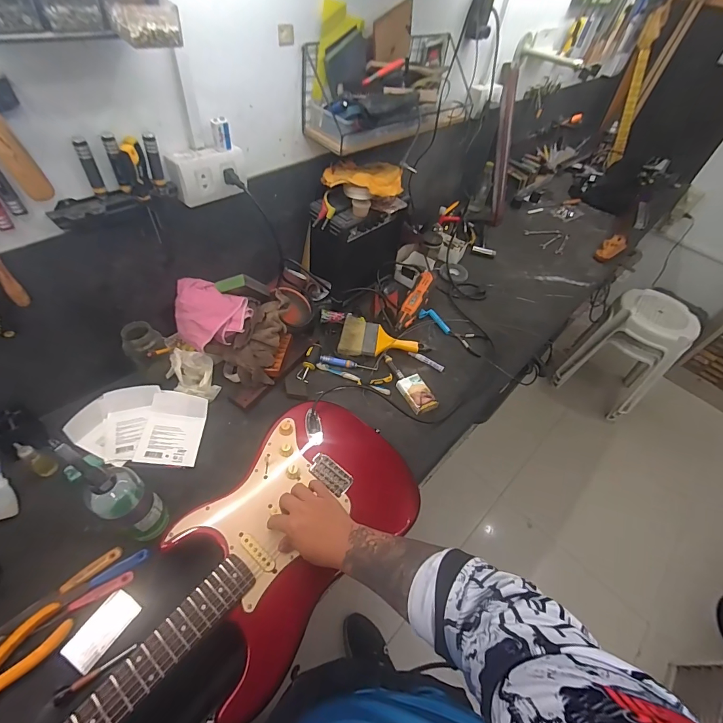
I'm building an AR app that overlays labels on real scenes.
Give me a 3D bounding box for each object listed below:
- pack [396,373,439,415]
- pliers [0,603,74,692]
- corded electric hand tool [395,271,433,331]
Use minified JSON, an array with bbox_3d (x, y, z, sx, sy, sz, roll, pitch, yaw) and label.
[{"bbox_3d":[0.125,0.076,0.825,0.062,0.026,0.090,-23,57,-22],"label":"pack"},{"bbox_3d":[-0.462,0.393,0.468,0.056,0.013,0.145,30,55,18],"label":"pliers"},{"bbox_3d":[0.145,-0.160,0.985,0.055,0.038,0.219,27,67,1],"label":"corded electric hand tool"}]

